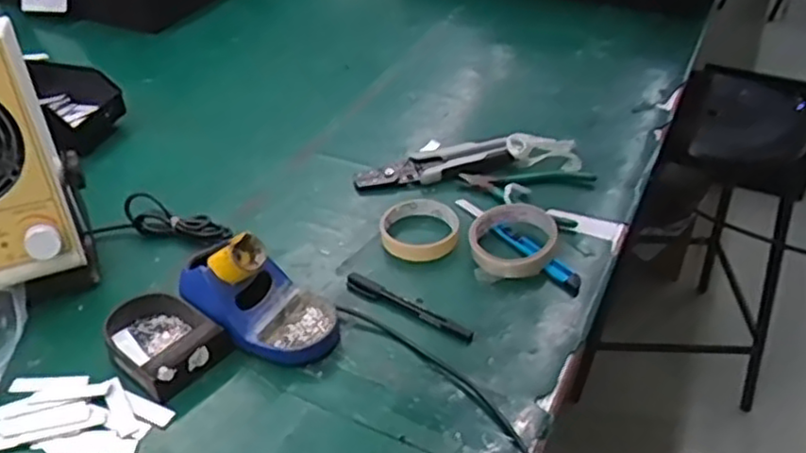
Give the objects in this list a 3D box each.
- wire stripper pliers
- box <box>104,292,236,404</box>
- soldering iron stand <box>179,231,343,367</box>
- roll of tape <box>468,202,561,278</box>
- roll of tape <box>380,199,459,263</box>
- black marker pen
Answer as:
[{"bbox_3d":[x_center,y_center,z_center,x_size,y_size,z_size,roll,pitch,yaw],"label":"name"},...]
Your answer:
[{"bbox_3d":[0.077,-0.084,0.847,0.273,0.031,0.055,-5,38,-5],"label":"wire stripper pliers"},{"bbox_3d":[-0.212,0.096,0.617,0.099,0.035,0.079,29,47,31],"label":"box"},{"bbox_3d":[-0.129,0.055,0.626,0.148,0.083,0.082,18,42,23],"label":"soldering iron stand"},{"bbox_3d":[0.113,0.011,0.717,0.087,0.028,0.089,0,39,0],"label":"roll of tape"},{"bbox_3d":[0.018,0.001,0.749,0.082,0.021,0.082,0,39,0],"label":"roll of tape"},{"bbox_3d":[0.004,0.075,0.662,0.141,0.008,0.019,23,45,26],"label":"black marker pen"}]

